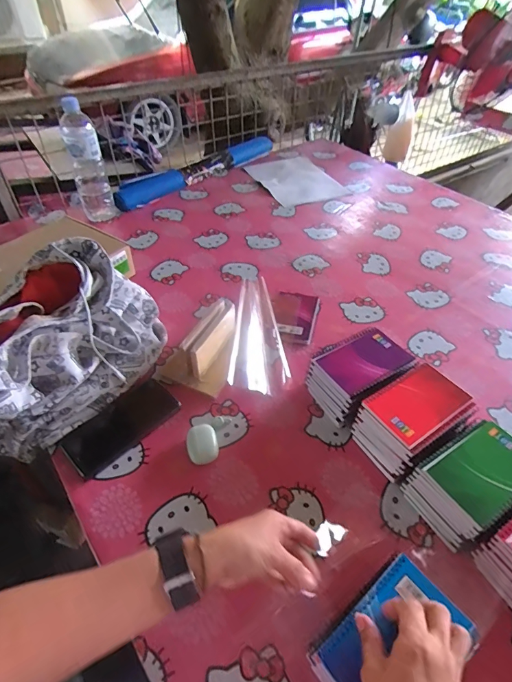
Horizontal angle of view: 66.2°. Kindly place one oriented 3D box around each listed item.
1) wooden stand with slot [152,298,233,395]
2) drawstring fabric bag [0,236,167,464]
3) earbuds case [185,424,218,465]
[{"bbox_3d":[-0.087,0.000,0.656,0.115,0.077,0.147,17,48,15],"label":"wooden stand with slot"},{"bbox_3d":[-0.298,0.000,0.590,0.187,0.166,0.317,31,53,26],"label":"drawstring fabric bag"},{"bbox_3d":[-0.075,0.145,0.551,0.042,0.020,0.055,-13,47,-13],"label":"earbuds case"}]

